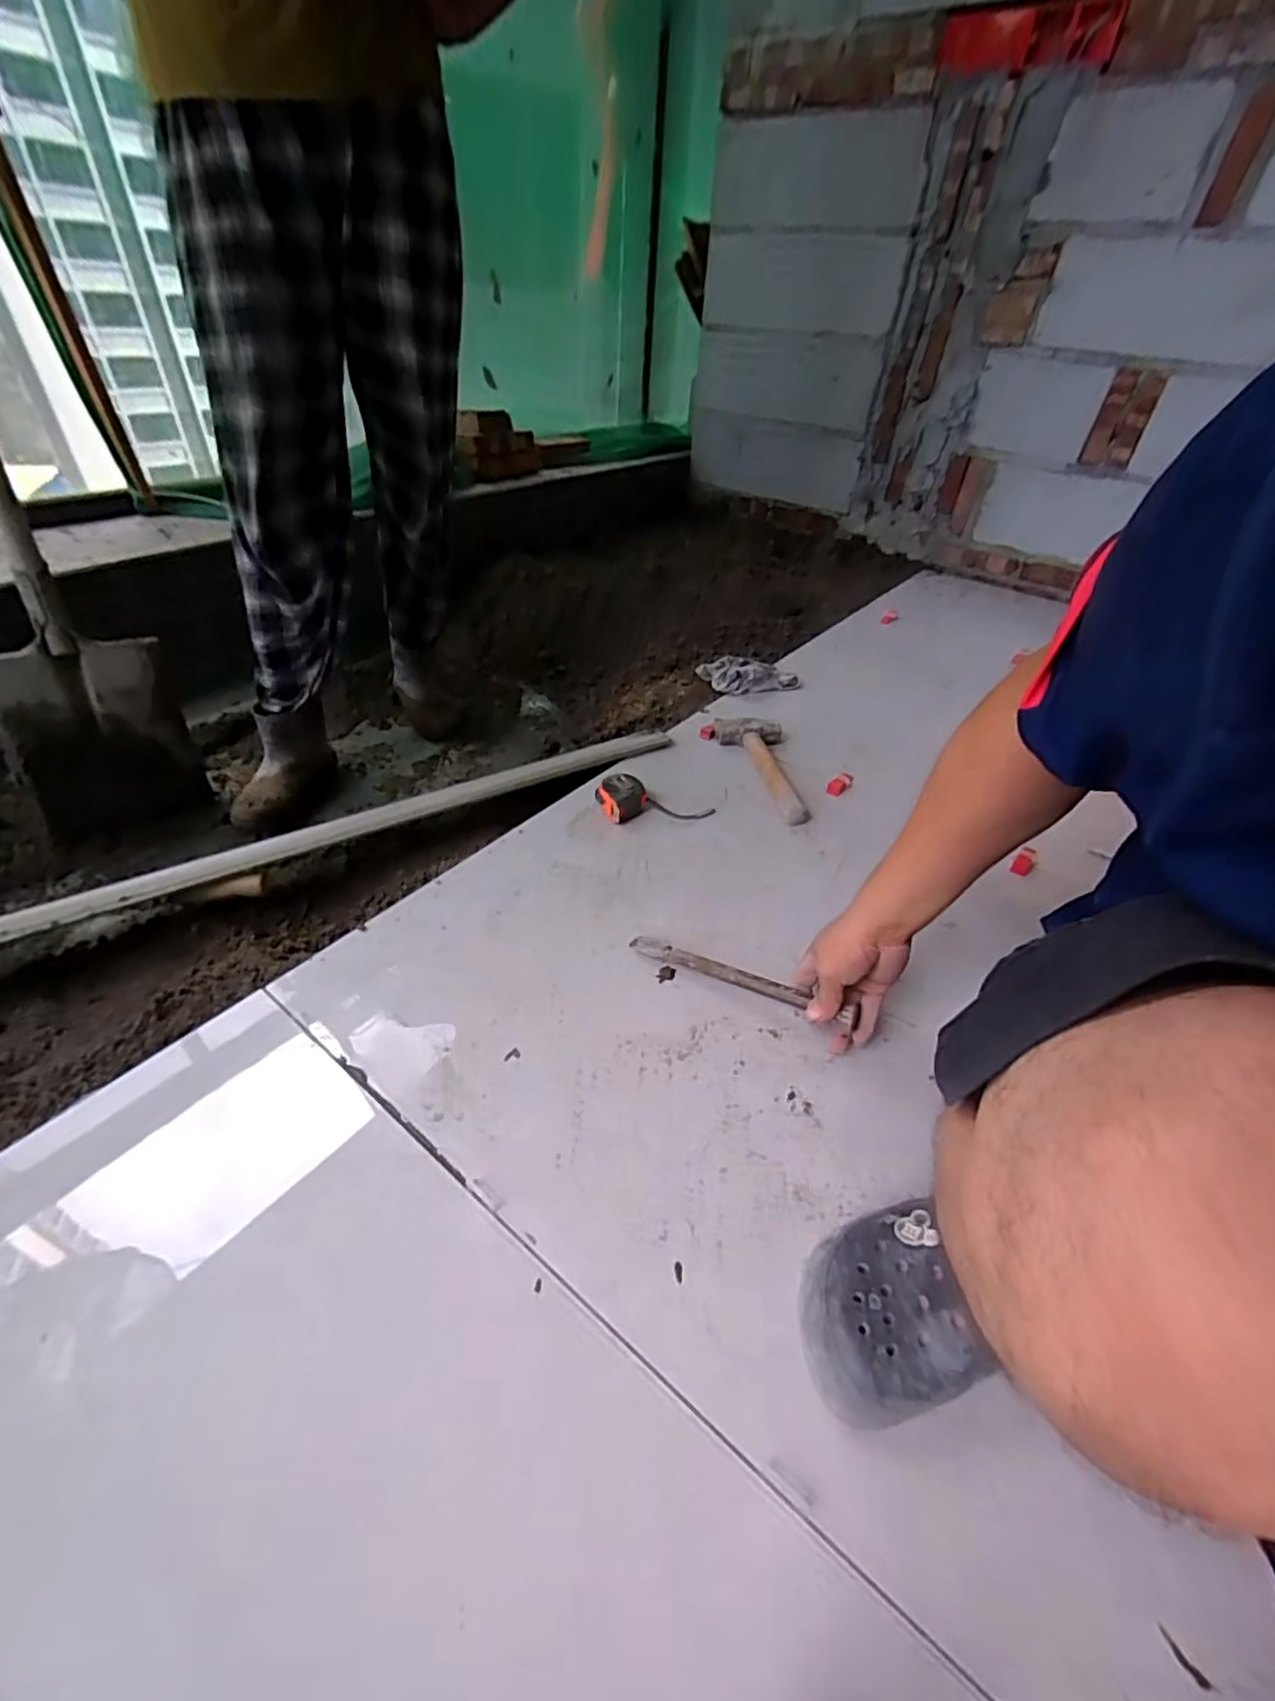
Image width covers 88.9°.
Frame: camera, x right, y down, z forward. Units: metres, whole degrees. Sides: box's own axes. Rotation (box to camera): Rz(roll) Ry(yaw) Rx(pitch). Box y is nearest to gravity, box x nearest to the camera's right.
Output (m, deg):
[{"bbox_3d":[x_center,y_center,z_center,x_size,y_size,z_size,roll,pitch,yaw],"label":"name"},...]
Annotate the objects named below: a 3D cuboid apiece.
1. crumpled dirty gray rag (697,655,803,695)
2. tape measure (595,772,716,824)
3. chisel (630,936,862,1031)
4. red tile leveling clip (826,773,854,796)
[{"bbox_3d":[0.212,-0.329,1.219,0.193,0.048,0.081,3,40,-1],"label":"crumpled dirty gray rag"},{"bbox_3d":[0.025,-0.072,0.903,0.166,0.044,0.066,-1,41,-7],"label":"tape measure"},{"bbox_3d":[0.098,0.129,0.666,0.235,0.022,0.023,15,41,27],"label":"chisel"},{"bbox_3d":[0.307,-0.100,0.982,0.026,0.014,0.060,33,48,28],"label":"red tile leveling clip"}]

